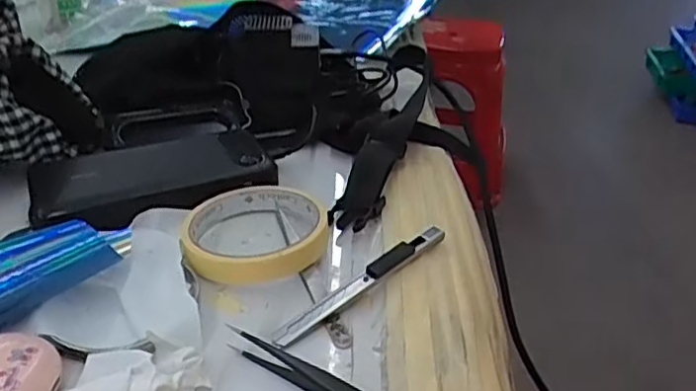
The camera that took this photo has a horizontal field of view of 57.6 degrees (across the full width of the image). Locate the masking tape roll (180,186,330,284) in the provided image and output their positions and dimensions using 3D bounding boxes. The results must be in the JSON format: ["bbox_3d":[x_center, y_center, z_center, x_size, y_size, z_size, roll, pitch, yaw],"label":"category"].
[{"bbox_3d":[-0.056,0.019,0.388,0.085,0.019,0.085,2,32,-1],"label":"masking tape roll"}]

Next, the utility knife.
[{"bbox_3d":[0.010,0.048,0.357,0.127,0.014,0.012,-24,41,-36],"label":"utility knife"}]

